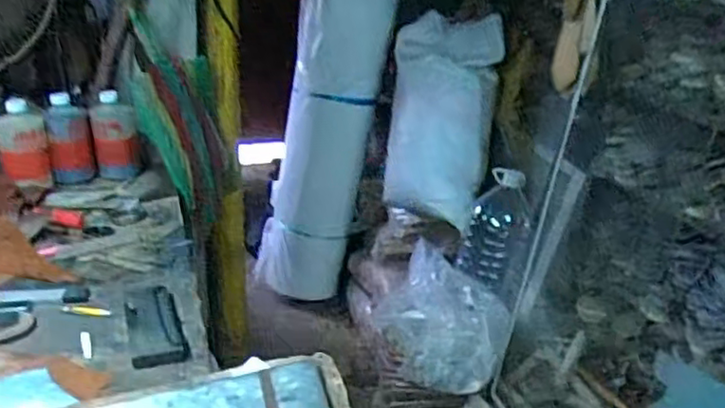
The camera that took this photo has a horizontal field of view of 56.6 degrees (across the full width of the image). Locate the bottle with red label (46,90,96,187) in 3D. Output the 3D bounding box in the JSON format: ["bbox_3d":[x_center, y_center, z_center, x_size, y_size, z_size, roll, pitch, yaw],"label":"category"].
[{"bbox_3d":[-0.503,-0.110,1.159,0.066,0.147,0.052,-6,25,-21],"label":"bottle with red label"}]

